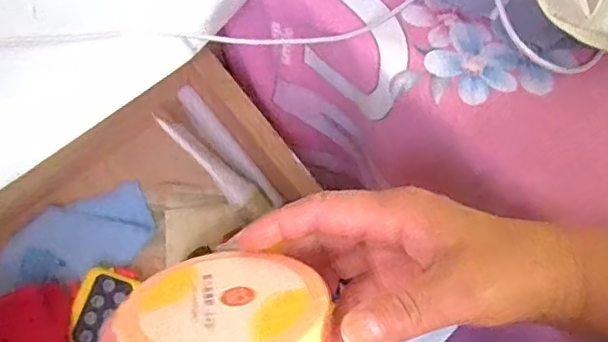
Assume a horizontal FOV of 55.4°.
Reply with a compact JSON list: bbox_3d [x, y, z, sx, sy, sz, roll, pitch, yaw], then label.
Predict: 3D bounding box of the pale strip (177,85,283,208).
[{"bbox_3d":[-0.061,-0.018,0.471,0.016,0.018,0.121,-40,85,-16],"label":"pale strip"}]

